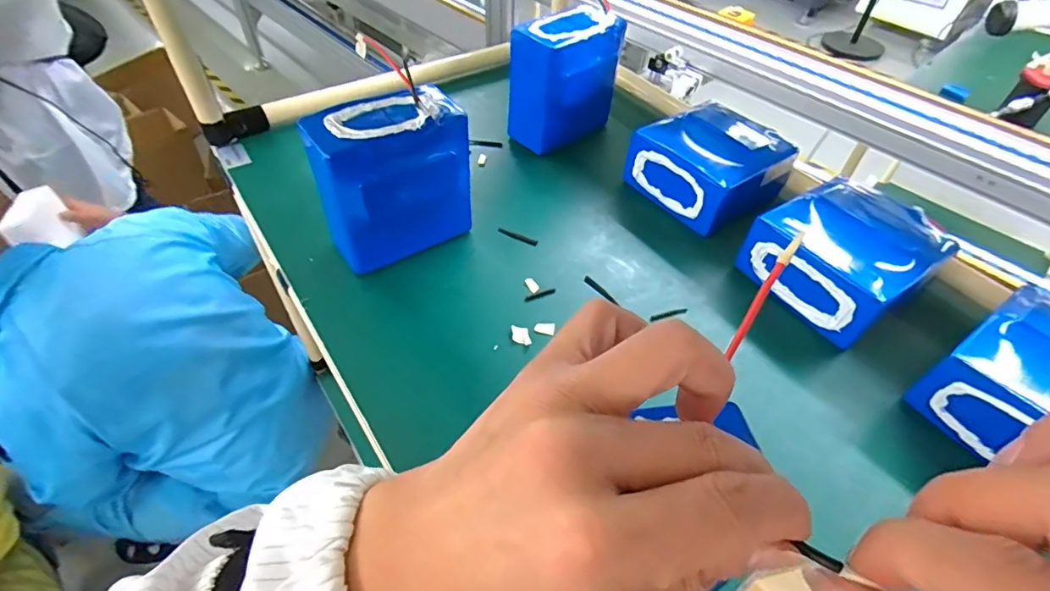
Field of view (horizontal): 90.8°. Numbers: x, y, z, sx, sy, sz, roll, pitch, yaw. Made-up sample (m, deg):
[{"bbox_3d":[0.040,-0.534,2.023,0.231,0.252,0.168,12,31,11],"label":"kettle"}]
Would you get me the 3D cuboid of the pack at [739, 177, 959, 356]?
[{"bbox_3d":[0.333,-0.040,0.545,0.147,0.089,0.144,-25,55,-23],"label":"pack"}]

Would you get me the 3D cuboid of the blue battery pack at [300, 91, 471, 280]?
[{"bbox_3d":[-0.139,-0.112,0.552,0.154,0.169,0.096,-33,58,-28],"label":"blue battery pack"}]

